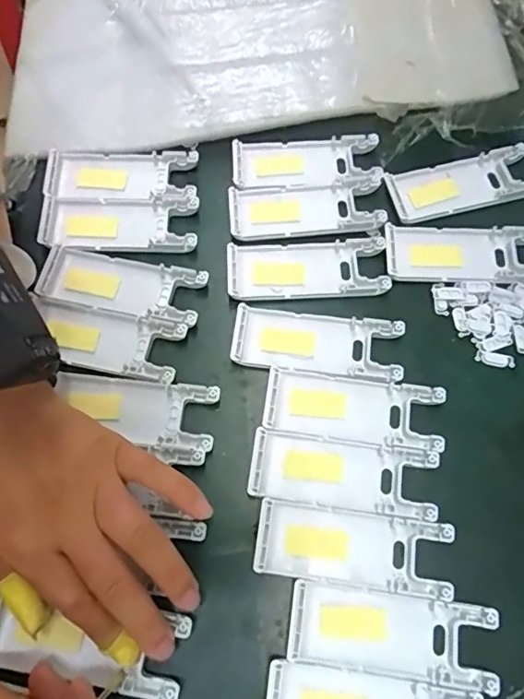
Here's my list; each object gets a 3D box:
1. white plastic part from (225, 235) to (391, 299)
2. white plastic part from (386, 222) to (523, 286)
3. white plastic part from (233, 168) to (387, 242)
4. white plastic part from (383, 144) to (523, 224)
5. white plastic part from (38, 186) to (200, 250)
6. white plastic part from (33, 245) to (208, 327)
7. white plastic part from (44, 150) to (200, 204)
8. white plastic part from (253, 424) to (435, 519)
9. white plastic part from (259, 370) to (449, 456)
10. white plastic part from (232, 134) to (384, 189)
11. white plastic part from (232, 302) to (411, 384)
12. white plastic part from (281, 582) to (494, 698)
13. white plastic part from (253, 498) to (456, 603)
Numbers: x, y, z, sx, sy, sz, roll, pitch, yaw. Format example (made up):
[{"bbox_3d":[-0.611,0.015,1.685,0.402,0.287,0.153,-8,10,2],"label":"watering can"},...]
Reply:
[{"bbox_3d":[0.029,-0.054,0.346,0.103,0.011,0.039,-3,70,-1],"label":"white plastic part"},{"bbox_3d":[0.135,-0.064,0.346,0.103,0.007,0.042,2,70,1],"label":"white plastic part"},{"bbox_3d":[0.031,-0.099,0.360,0.104,0.013,0.042,-4,70,-2],"label":"white plastic part"},{"bbox_3d":[0.141,-0.118,0.369,0.101,0.013,0.041,-14,71,-5],"label":"white plastic part"},{"bbox_3d":[-0.097,-0.089,0.358,0.103,0.013,0.044,-1,70,-1],"label":"white plastic part"},{"bbox_3d":[-0.092,-0.042,0.339,0.106,0.007,0.039,13,70,4],"label":"white plastic part"},{"bbox_3d":[-0.100,-0.126,0.374,0.104,0.010,0.042,0,70,0],"label":"white plastic part"},{"bbox_3d":[0.046,0.071,0.299,0.103,0.008,0.039,8,70,3],"label":"white plastic part"},{"bbox_3d":[0.055,0.036,0.312,0.102,0.010,0.039,8,70,3],"label":"white plastic part"},{"bbox_3d":[0.031,-0.133,0.374,0.102,0.012,0.039,-1,70,-1],"label":"white plastic part"},{"bbox_3d":[0.035,-0.003,0.327,0.103,0.008,0.039,8,70,3],"label":"white plastic part"},{"bbox_3d":[0.067,0.150,0.273,0.103,0.014,0.038,8,70,3],"label":"white plastic part"},{"bbox_3d":[0.049,0.109,0.285,0.103,0.008,0.039,8,70,3],"label":"white plastic part"}]

